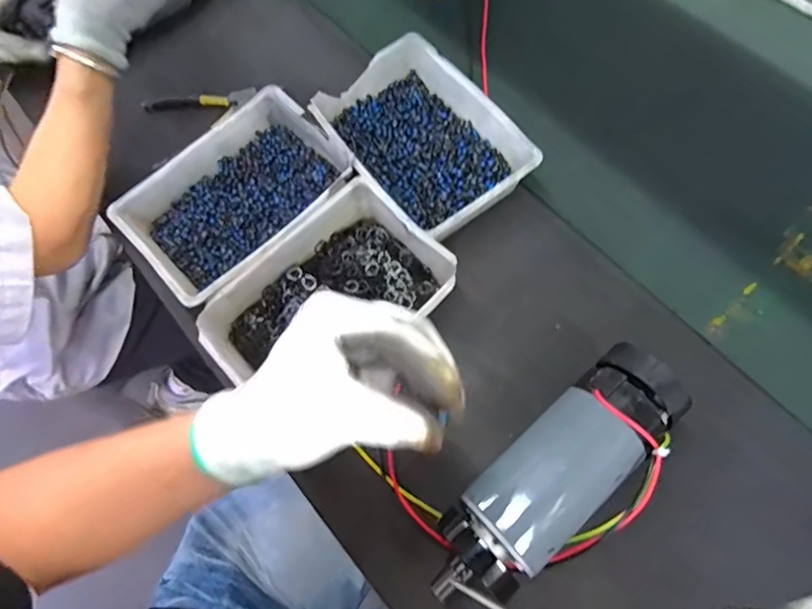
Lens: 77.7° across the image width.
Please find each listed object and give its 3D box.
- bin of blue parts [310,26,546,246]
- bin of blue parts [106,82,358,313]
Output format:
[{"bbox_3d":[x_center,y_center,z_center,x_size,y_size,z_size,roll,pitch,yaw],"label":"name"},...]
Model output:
[{"bbox_3d":[0.016,-0.161,0.502,0.144,0.049,0.207,-35,72,-10],"label":"bin of blue parts"},{"bbox_3d":[-0.160,-0.101,0.487,0.202,0.052,0.145,-43,74,-12],"label":"bin of blue parts"}]

